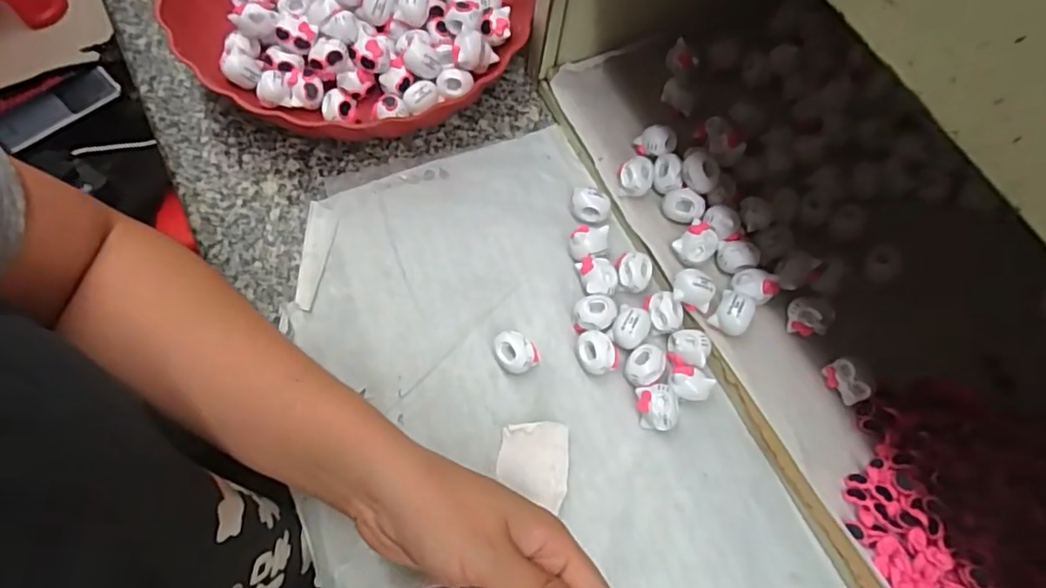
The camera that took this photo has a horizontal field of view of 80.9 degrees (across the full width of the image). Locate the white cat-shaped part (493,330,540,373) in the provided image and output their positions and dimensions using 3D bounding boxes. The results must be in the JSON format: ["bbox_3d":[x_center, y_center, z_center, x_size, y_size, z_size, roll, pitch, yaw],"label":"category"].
[{"bbox_3d":[-0.004,0.034,0.354,0.024,0.019,0.023,0,70,0],"label":"white cat-shaped part"}]

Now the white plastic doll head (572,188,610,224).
[{"bbox_3d":[0.043,-0.057,0.391,0.024,0.016,0.019,15,71,5],"label":"white plastic doll head"}]

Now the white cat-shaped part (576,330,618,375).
[{"bbox_3d":[0.043,0.035,0.358,0.026,0.016,0.023,38,74,13],"label":"white cat-shaped part"}]

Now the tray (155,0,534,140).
[{"bbox_3d":[-0.113,-0.204,0.430,0.233,0.049,0.227,33,68,9],"label":"tray"}]

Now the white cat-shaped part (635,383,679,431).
[{"bbox_3d":[0.075,0.064,0.346,0.023,0.018,0.024,1,70,0],"label":"white cat-shaped part"}]

